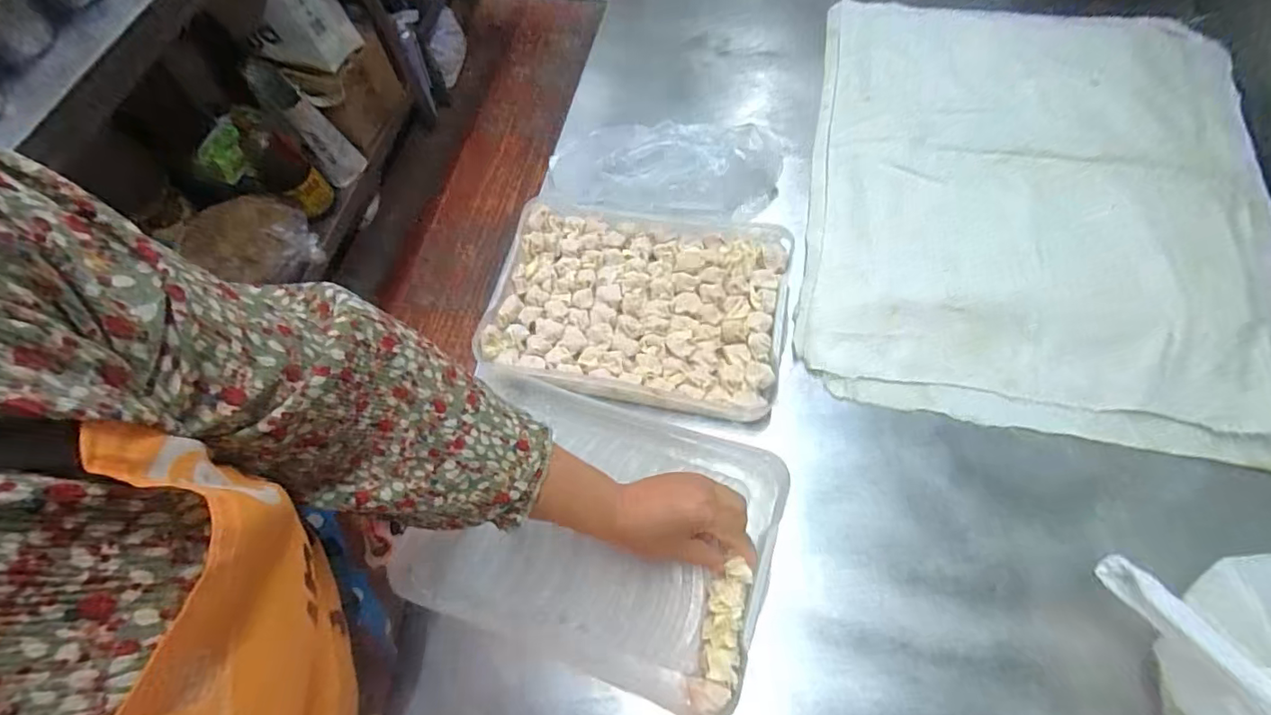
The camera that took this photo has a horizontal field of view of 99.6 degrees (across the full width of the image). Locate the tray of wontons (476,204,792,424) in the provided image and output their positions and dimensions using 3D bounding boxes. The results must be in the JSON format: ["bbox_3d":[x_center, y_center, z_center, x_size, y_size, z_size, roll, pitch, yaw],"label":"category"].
[{"bbox_3d":[0.004,-0.058,0.571,0.297,0.028,0.221,9,64,9],"label":"tray of wontons"}]

